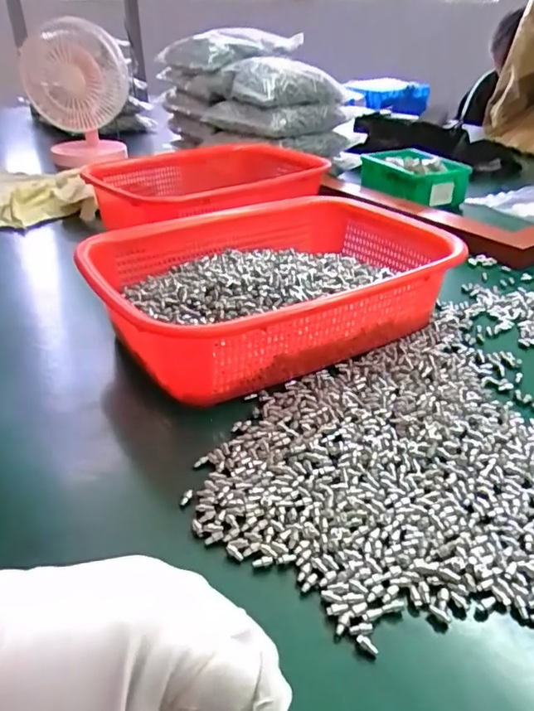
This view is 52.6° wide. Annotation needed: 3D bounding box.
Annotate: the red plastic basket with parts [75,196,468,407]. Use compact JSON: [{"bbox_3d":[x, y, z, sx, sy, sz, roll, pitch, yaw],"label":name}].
[{"bbox_3d":[-0.001,-0.060,0.451,0.271,0.076,0.210,-20,36,-27],"label":"red plastic basket with parts"}]

